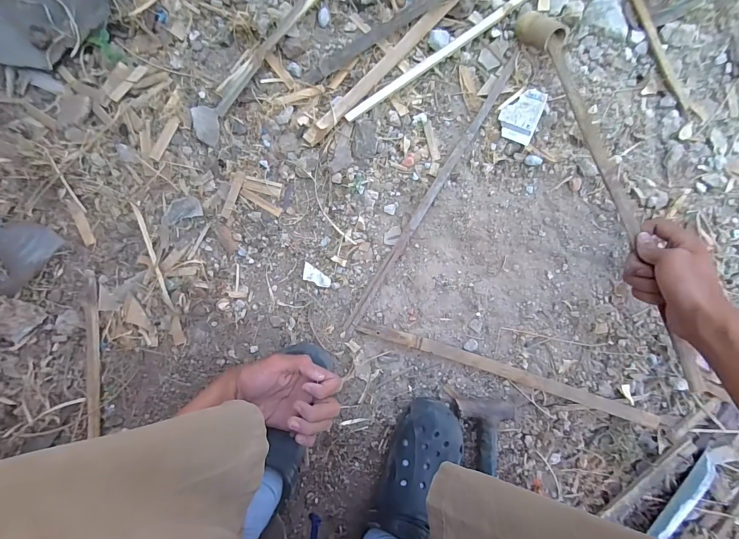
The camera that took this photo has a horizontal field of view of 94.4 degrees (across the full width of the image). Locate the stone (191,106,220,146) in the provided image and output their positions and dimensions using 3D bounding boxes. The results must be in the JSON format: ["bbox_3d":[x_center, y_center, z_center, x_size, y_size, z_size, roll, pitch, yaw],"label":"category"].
[{"bbox_3d":[-0.240,-0.213,0.505,0.034,0.006,0.059,-10,90,-4],"label":"stone"}]

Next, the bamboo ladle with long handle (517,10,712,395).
[{"bbox_3d":[0.332,-0.119,0.463,0.055,0.051,0.558,-17,82,-4],"label":"bamboo ladle with long handle"}]

